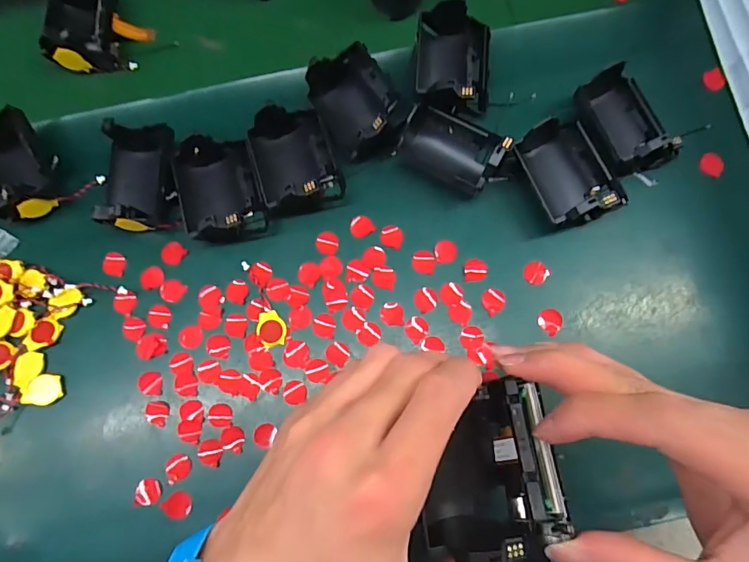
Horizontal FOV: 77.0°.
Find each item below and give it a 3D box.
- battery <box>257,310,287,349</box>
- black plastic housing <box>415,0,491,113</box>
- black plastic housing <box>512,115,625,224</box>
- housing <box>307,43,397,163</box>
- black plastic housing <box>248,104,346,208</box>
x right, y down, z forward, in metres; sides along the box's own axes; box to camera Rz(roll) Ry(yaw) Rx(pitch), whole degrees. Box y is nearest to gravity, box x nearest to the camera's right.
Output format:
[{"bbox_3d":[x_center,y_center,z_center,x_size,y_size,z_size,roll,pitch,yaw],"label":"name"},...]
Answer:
[{"bbox_3d":[-0.070,0.032,0.320,0.019,0.004,0.024,-10,79,-1],"label":"battery"},{"bbox_3d":[0.058,-0.161,0.341,0.054,0.032,0.076,3,79,2],"label":"black plastic housing"},{"bbox_3d":[0.133,-0.076,0.321,0.051,0.041,0.072,-22,79,-3],"label":"black plastic housing"},{"bbox_3d":[-0.014,-0.127,0.333,0.055,0.033,0.068,-32,80,-5],"label":"housing"},{"bbox_3d":[-0.056,-0.086,0.331,0.055,0.032,0.063,-16,79,-2],"label":"black plastic housing"}]

